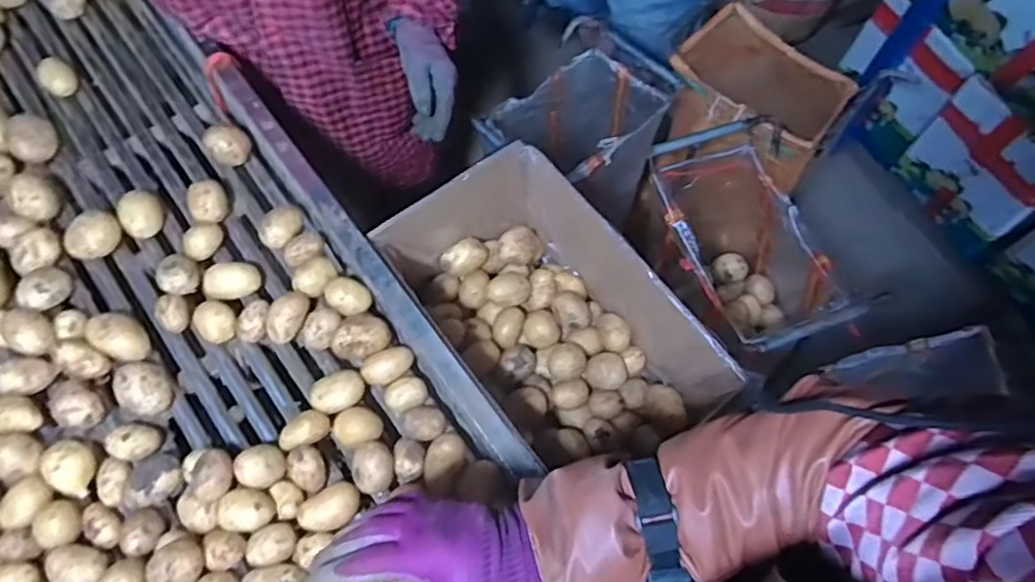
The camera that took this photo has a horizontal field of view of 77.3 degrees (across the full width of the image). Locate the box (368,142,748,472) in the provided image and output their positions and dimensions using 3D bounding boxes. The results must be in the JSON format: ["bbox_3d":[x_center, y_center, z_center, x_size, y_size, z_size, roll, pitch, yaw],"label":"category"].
[{"bbox_3d":[0.027,0.050,0.817,0.234,0.201,0.390,-34,70,-19],"label":"box"}]

